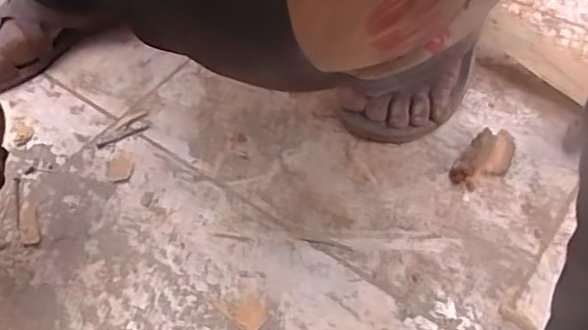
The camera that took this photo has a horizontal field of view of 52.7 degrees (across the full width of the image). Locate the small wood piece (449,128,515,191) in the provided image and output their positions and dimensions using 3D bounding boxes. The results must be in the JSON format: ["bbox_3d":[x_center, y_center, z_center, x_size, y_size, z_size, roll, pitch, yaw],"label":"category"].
[{"bbox_3d":[0.178,-0.005,0.551,0.040,0.007,0.075,34,61,23],"label":"small wood piece"}]

